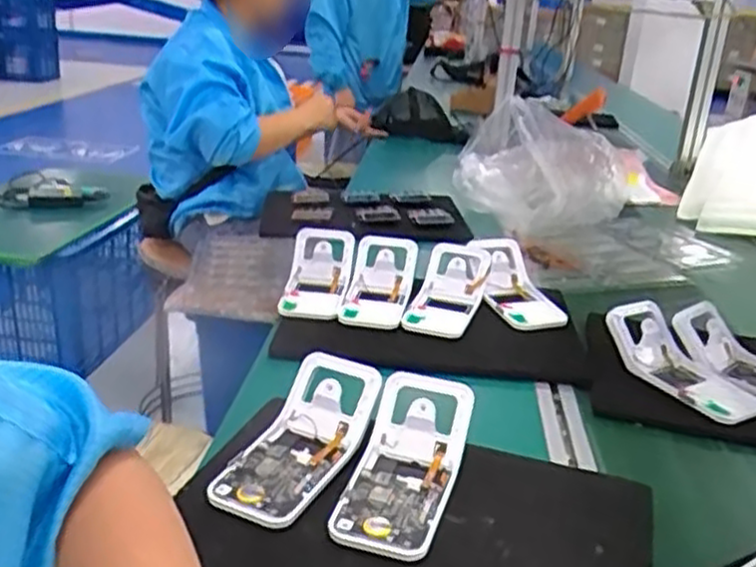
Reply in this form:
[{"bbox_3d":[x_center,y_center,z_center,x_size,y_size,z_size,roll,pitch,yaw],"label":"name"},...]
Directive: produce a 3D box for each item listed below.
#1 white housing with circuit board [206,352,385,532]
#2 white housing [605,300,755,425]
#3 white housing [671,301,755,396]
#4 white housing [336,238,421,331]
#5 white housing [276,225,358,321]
[{"bbox_3d":[-0.065,0.130,0.609,0.077,0.049,0.165,16,38,20],"label":"white housing with circuit board"},{"bbox_3d":[0.323,0.087,0.800,0.076,0.049,0.173,-8,40,-32],"label":"white housing"},{"bbox_3d":[0.409,0.076,0.819,0.085,0.055,0.171,-13,29,-34],"label":"white housing"},{"bbox_3d":[-0.001,0.007,0.932,0.086,0.051,0.170,9,38,6],"label":"white housing"},{"bbox_3d":[-0.078,-0.008,0.944,0.079,0.042,0.167,8,38,3],"label":"white housing"}]

